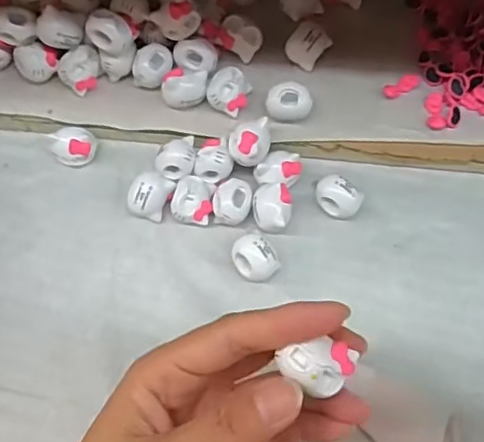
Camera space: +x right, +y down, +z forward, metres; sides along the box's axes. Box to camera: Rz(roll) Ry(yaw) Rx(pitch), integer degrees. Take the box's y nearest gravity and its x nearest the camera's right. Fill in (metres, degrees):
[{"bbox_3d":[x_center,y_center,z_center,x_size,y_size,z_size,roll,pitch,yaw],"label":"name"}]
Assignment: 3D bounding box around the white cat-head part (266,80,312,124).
[{"bbox_3d":[0.026,-0.064,0.322,0.024,0.020,0.017,4,70,4],"label":"white cat-head part"}]

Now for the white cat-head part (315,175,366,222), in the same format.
[{"bbox_3d":[0.053,-0.012,0.315,0.026,0.020,0.019,14,71,8],"label":"white cat-head part"}]

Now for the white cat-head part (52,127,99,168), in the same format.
[{"bbox_3d":[-0.095,-0.042,0.331,0.023,0.017,0.019,-31,72,-9],"label":"white cat-head part"}]

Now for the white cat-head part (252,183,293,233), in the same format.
[{"bbox_3d":[0.016,-0.007,0.310,0.021,0.015,0.025,7,70,5],"label":"white cat-head part"}]

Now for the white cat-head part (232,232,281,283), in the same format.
[{"bbox_3d":[0.007,0.020,0.302,0.023,0.017,0.023,-1,70,2],"label":"white cat-head part"}]

